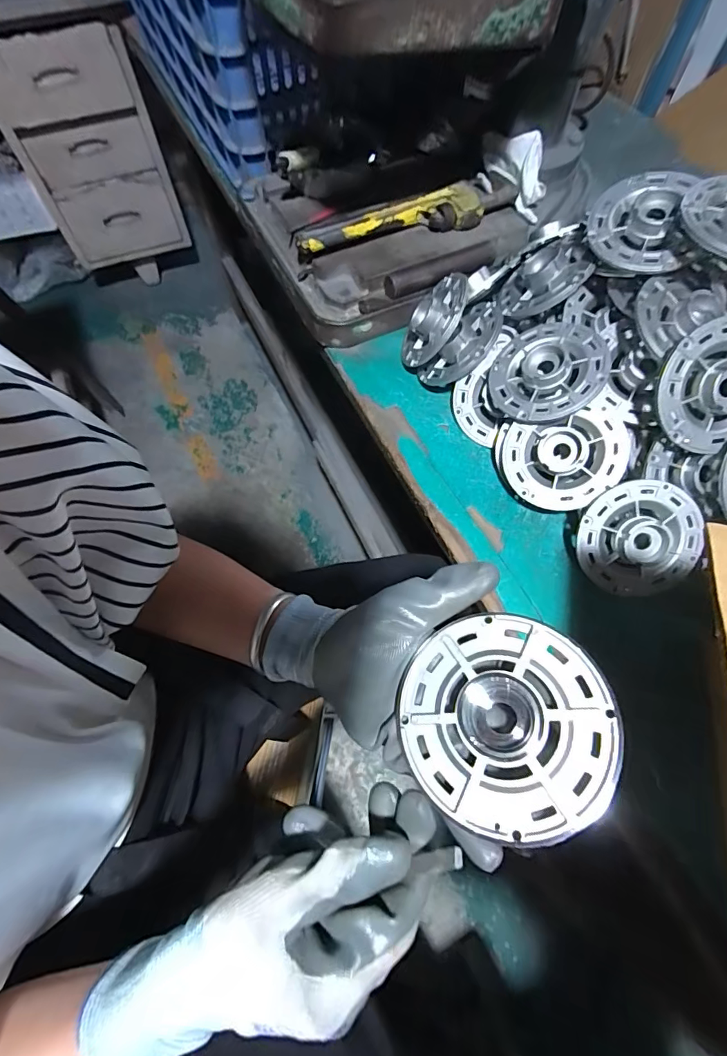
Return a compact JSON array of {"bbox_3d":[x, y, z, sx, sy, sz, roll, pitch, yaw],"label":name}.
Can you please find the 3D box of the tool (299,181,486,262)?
[{"bbox_3d":[0.030,-0.384,0.570,0.232,0.028,0.052,-15,67,-7],"label":"tool"}]

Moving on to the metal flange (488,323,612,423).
[{"bbox_3d":[0.187,-0.156,0.457,0.103,0.028,0.103,8,83,28],"label":"metal flange"}]

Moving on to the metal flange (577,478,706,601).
[{"bbox_3d":[0.259,0.012,0.427,0.106,0.028,0.106,1,102,4],"label":"metal flange"}]

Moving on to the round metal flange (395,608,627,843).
[{"bbox_3d":[0.075,0.101,0.244,0.106,0.009,0.105,-8,62,16],"label":"round metal flange"}]

